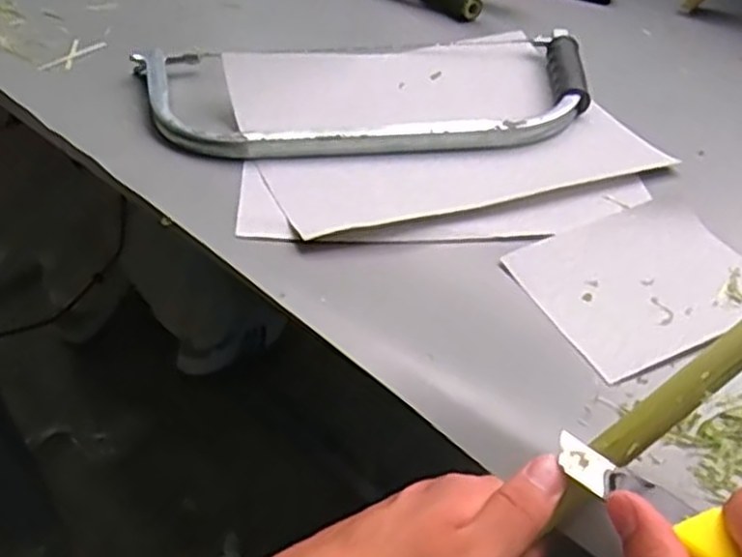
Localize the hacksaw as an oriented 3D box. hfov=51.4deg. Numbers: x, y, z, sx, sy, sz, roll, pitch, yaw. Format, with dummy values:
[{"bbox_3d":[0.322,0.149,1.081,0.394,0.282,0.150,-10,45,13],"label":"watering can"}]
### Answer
[{"bbox_3d":[-0.007,-0.154,0.607,0.362,0.030,0.160,-4,41,-5],"label":"hacksaw"}]

